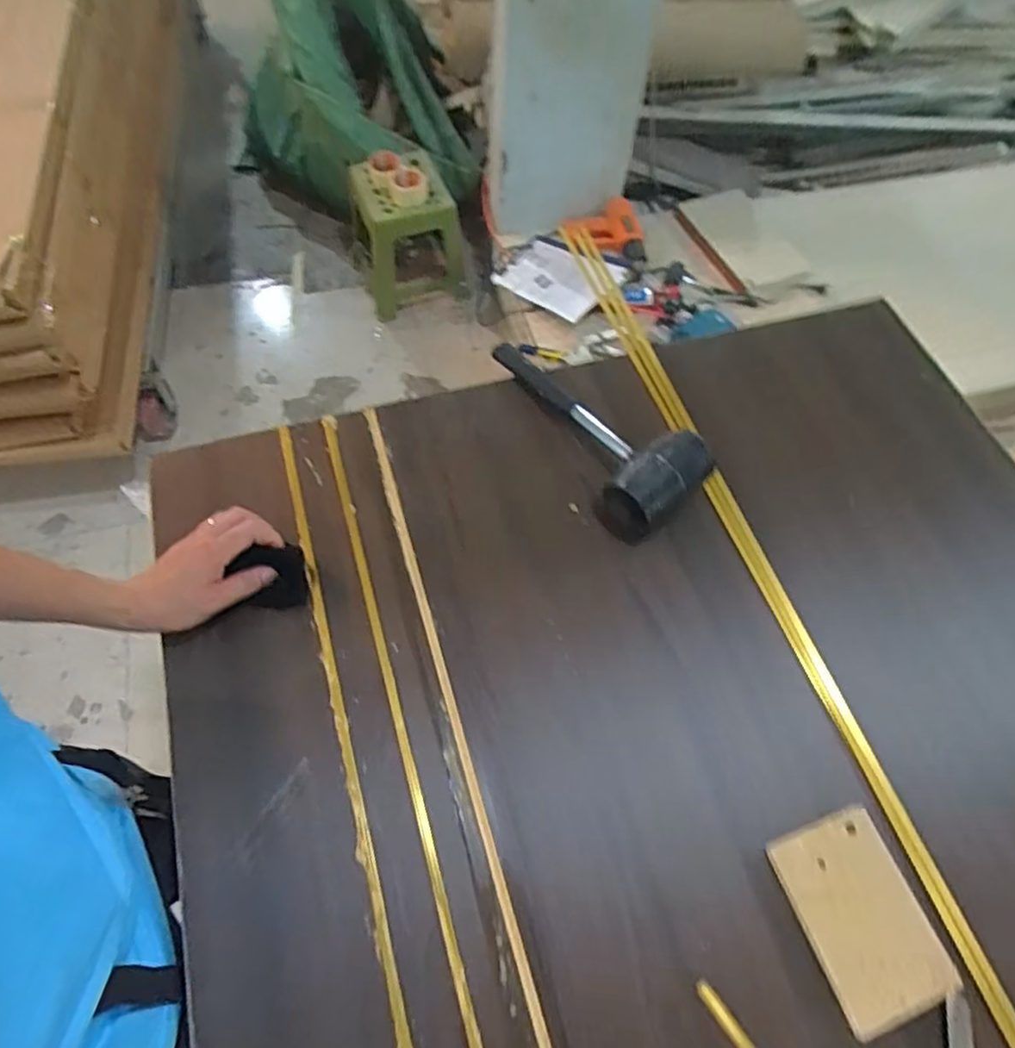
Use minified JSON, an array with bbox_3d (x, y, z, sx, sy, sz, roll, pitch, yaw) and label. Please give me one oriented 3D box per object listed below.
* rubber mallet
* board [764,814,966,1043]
[{"bbox_3d":[0.098,-0.128,0.743,0.127,0.064,0.309,-29,67,-17],"label":"rubber mallet"},{"bbox_3d":[0.292,0.322,0.536,0.104,0.011,0.141,-16,64,-11],"label":"board"}]

